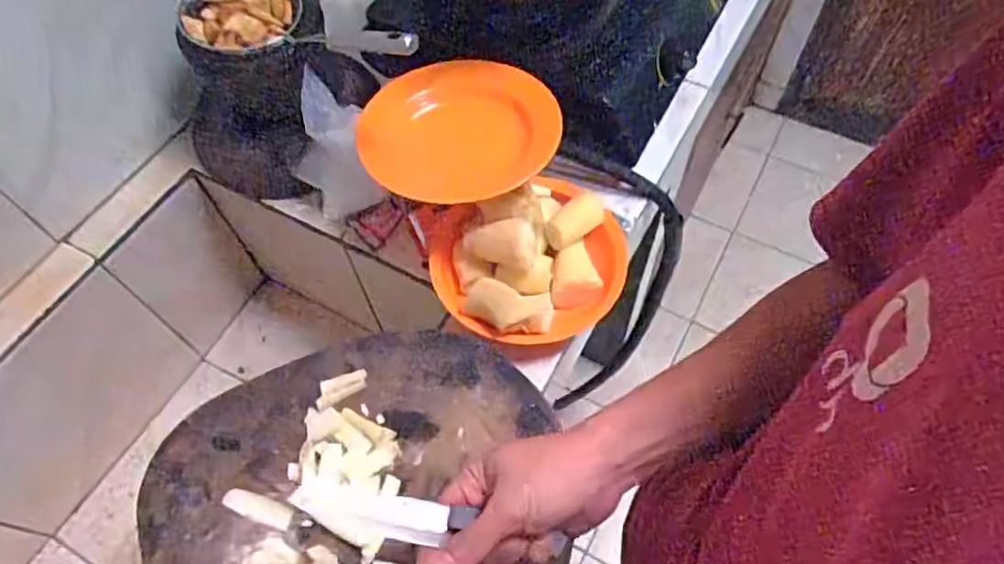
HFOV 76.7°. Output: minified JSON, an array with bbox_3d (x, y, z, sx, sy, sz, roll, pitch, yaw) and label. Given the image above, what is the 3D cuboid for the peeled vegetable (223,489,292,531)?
[{"bbox_3d":[-0.210,0.194,0.546,0.060,0.010,0.019,15,61,10],"label":"peeled vegetable"}]

